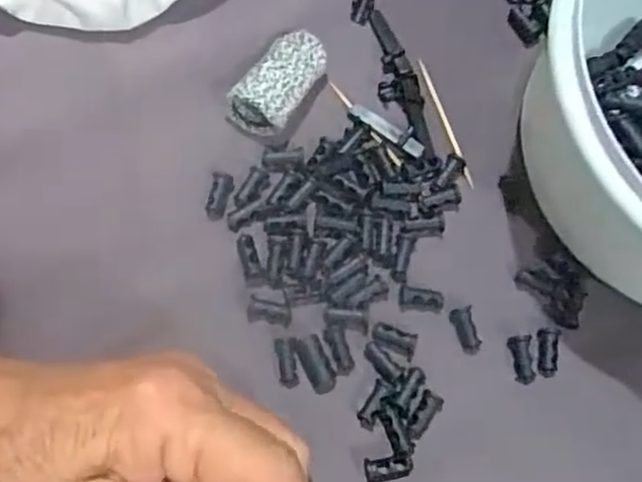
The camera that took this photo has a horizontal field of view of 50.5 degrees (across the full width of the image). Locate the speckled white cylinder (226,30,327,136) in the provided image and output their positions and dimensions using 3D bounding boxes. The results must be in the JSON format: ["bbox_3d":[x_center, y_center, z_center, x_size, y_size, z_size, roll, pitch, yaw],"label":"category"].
[{"bbox_3d":[-0.016,-0.065,0.276,0.026,0.017,0.045,31,75,8],"label":"speckled white cylinder"}]

